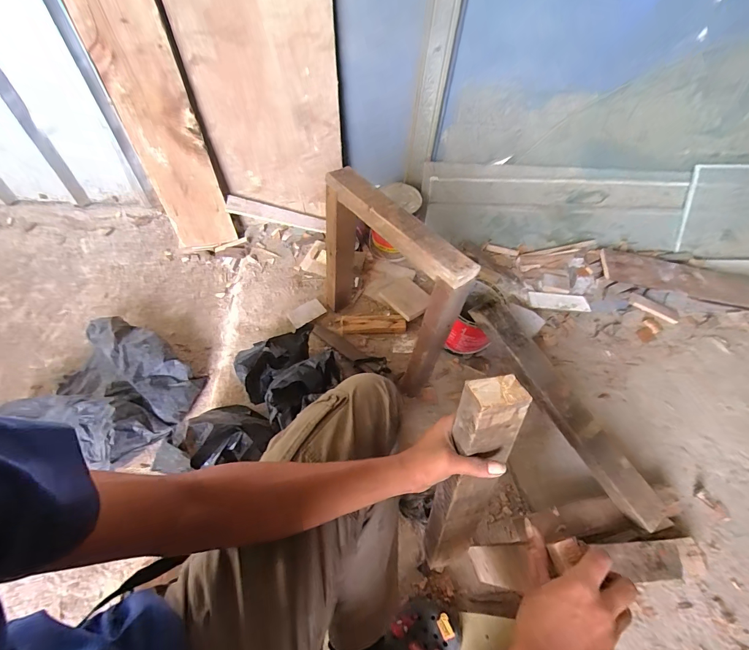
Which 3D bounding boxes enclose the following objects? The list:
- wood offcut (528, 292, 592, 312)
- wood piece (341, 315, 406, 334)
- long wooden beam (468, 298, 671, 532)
[{"bbox_3d":[0.554,-0.070,1.042,0.174,0.007,0.056,2,55,0],"label":"wood offcut"},{"bbox_3d":[-0.001,-0.003,0.960,0.171,0.025,0.048,0,55,-2],"label":"wood piece"},{"bbox_3d":[0.396,0.168,0.731,0.080,0.053,0.532,-30,77,-21],"label":"long wooden beam"}]

